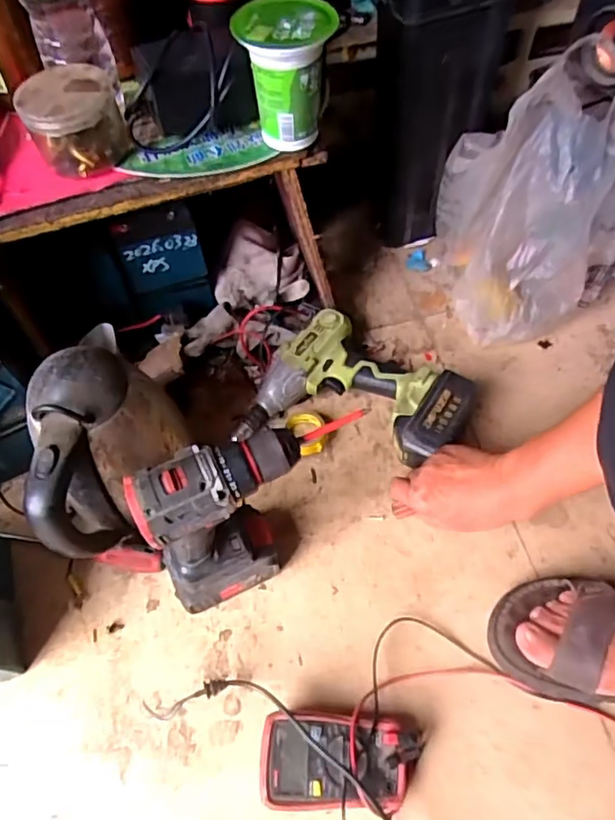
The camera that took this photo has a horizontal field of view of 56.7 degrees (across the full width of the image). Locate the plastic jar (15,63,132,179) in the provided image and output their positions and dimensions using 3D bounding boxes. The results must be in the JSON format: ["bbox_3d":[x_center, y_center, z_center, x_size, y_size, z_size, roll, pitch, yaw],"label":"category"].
[{"bbox_3d":[-0.214,-0.267,0.529,0.084,0.067,0.074,-30,64,-14],"label":"plastic jar"}]

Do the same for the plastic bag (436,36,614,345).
[{"bbox_3d":[0.265,-0.256,0.693,0.209,0.287,0.223,-35,65,-16],"label":"plastic bag"}]

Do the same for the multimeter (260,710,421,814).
[{"bbox_3d":[0.031,0.321,0.523,0.142,0.049,0.076,1,61,3],"label":"multimeter"}]

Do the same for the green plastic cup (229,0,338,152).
[{"bbox_3d":[-0.017,-0.301,0.514,0.080,0.096,0.078,-1,61,2],"label":"green plastic cup"}]

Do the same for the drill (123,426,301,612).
[{"bbox_3d":[-0.073,0.110,0.539,0.154,0.249,0.062,-23,62,-10],"label":"drill"}]

